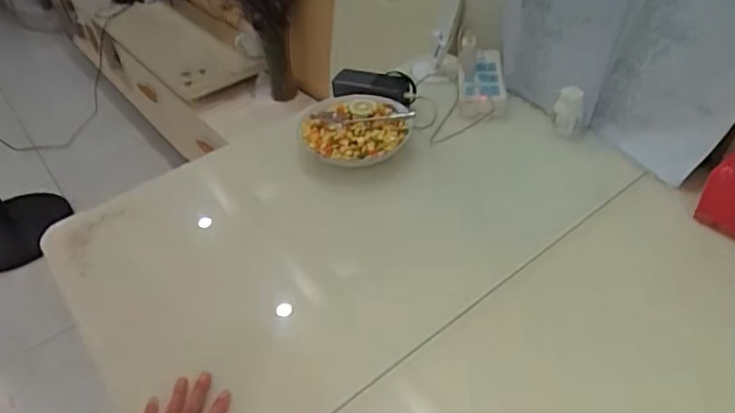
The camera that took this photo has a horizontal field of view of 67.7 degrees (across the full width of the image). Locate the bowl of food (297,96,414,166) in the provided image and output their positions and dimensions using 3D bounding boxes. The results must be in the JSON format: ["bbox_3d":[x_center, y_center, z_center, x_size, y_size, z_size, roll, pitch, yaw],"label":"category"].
[{"bbox_3d":[-0.024,-0.135,0.906,0.188,0.046,0.206,-3,42,2],"label":"bowl of food"}]

